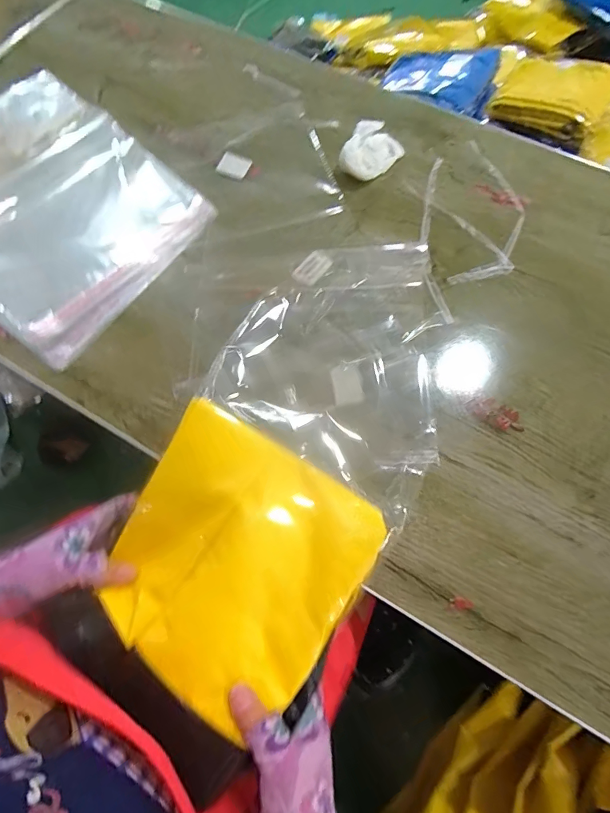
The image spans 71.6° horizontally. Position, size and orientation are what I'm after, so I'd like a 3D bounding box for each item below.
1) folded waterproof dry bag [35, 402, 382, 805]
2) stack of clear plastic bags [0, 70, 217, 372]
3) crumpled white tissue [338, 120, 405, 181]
[{"bbox_3d":[-0.064,0.128,0.348,0.204,0.034,0.207,31,72,12],"label":"folded waterproof dry bag"},{"bbox_3d":[-0.334,-0.265,0.532,0.385,0.017,0.295,34,72,13],"label":"stack of clear plastic bags"},{"bbox_3d":[0.083,-0.324,0.540,0.054,0.034,0.085,36,73,13],"label":"crumpled white tissue"}]

